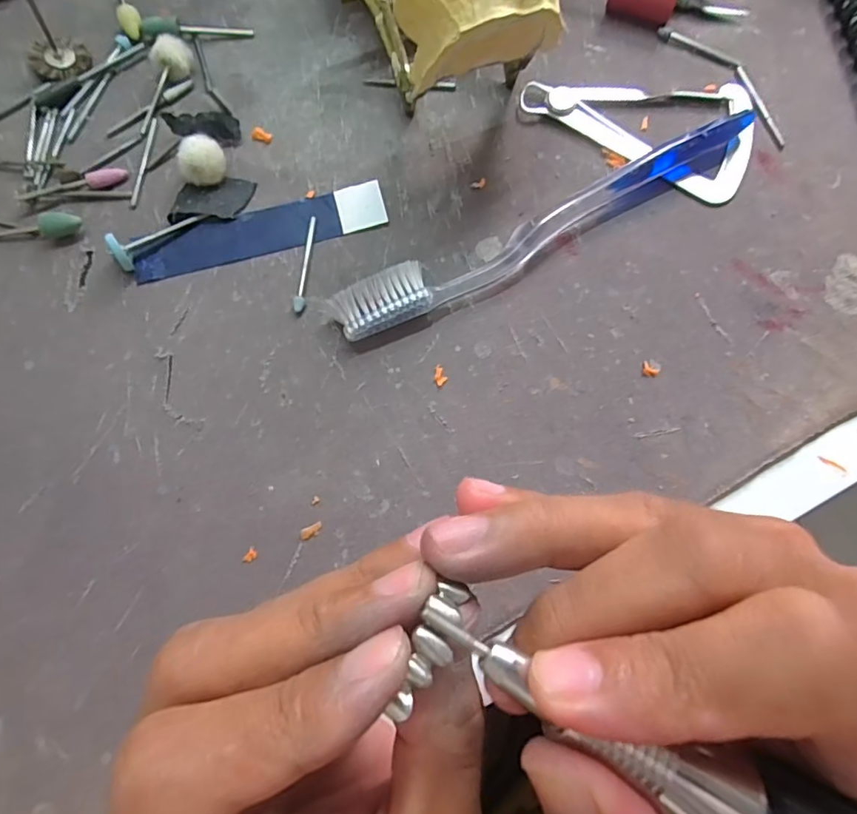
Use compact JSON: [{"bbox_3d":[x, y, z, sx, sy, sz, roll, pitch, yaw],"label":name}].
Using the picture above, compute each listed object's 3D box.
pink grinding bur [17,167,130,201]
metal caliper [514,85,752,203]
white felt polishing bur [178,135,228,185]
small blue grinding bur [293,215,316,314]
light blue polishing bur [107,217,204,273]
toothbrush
[{"bbox_3d":[-0.148,-0.093,0.223,0.043,0.005,0.008,-18,75,-4],"label":"pink grinding bur"},{"bbox_3d":[0.091,-0.113,0.228,0.097,0.004,0.058,-1,74,1],"label":"metal caliper"},{"bbox_3d":[-0.092,-0.101,0.218,0.018,0.015,0.015,-26,76,-6],"label":"white felt polishing bur"},{"bbox_3d":[-0.049,-0.057,0.213,0.004,0.004,0.042,3,74,2],"label":"small blue grinding bur"},{"bbox_3d":[-0.109,-0.070,0.212,0.037,0.013,0.010,-42,78,-10],"label":"light blue polishing bur"},{"bbox_3d":[0.048,-0.071,0.211,0.186,0.013,0.019,-26,76,-6],"label":"toothbrush"}]

